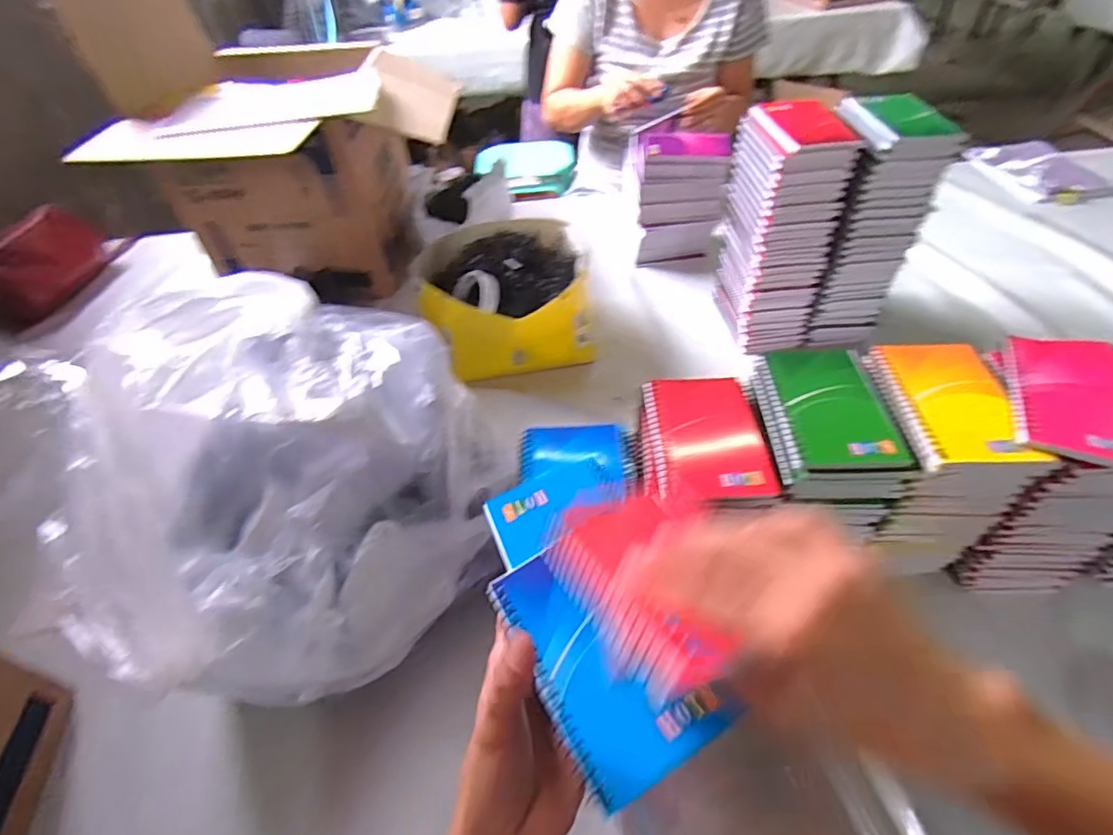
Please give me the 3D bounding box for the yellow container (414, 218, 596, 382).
[{"bbox_3d":[-0.070,-0.168,0.783,0.223,0.129,0.200,-13,48,-7],"label":"yellow container"}]

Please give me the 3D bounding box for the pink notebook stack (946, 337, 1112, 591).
[{"bbox_3d":[0.424,0.053,0.496,0.122,0.200,0.138,10,49,13],"label":"pink notebook stack"}]

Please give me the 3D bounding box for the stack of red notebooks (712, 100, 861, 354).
[{"bbox_3d":[0.283,-0.239,0.720,0.093,0.264,0.139,-6,47,-1],"label":"stack of red notebooks"}]

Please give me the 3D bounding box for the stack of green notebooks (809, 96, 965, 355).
[{"bbox_3d":[0.382,-0.243,0.711,0.104,0.267,0.122,-5,47,0],"label":"stack of green notebooks"}]

